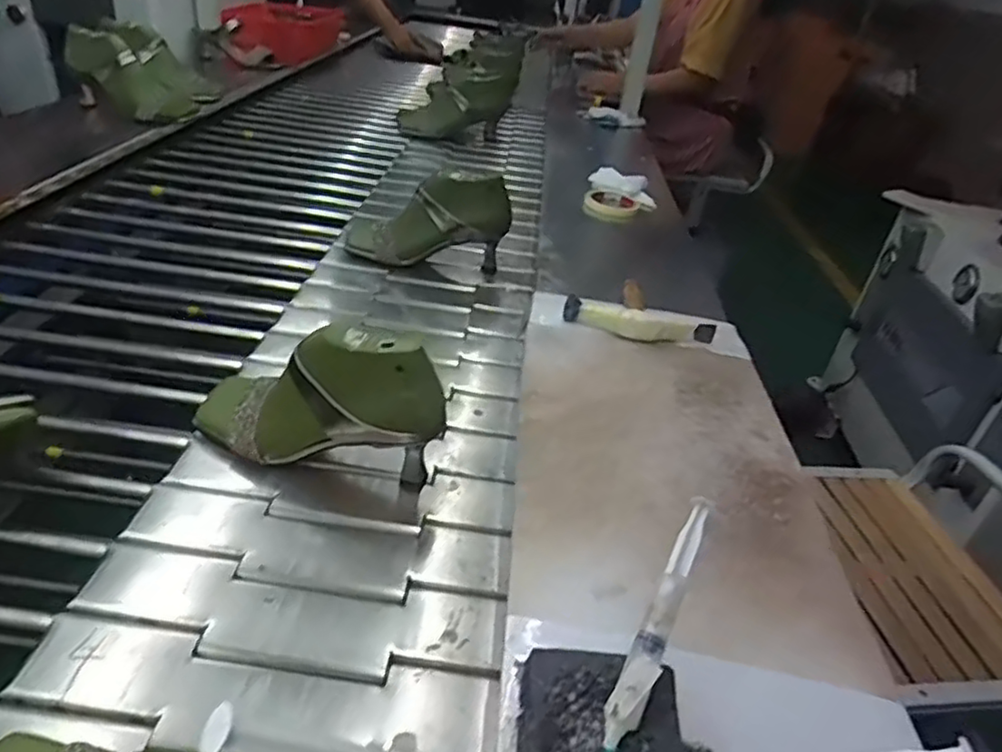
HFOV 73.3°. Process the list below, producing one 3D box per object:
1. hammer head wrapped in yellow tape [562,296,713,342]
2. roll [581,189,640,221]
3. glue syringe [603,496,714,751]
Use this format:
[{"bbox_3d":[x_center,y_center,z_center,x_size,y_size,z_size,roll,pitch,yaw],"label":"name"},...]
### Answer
[{"bbox_3d":[0.155,-0.060,0.750,0.167,0.029,0.028,11,34,5],"label":"hammer head wrapped in yellow tape"},{"bbox_3d":[0.193,-0.301,1.174,0.097,0.020,0.094,0,43,0],"label":"roll"},{"bbox_3d":[0.087,0.130,0.364,0.018,0.012,0.148,21,59,20],"label":"glue syringe"}]

